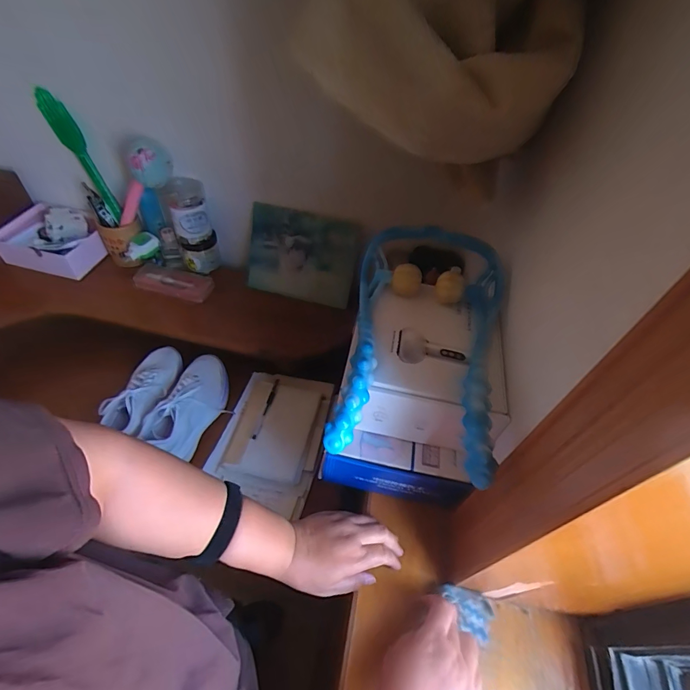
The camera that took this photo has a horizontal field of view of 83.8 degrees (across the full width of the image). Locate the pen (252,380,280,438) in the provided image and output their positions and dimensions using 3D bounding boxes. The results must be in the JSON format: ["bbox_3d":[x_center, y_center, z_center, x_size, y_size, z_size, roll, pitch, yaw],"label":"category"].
[{"bbox_3d":[-0.160,0.131,0.791,0.012,0.010,0.140,12,51,5],"label":"pen"}]

